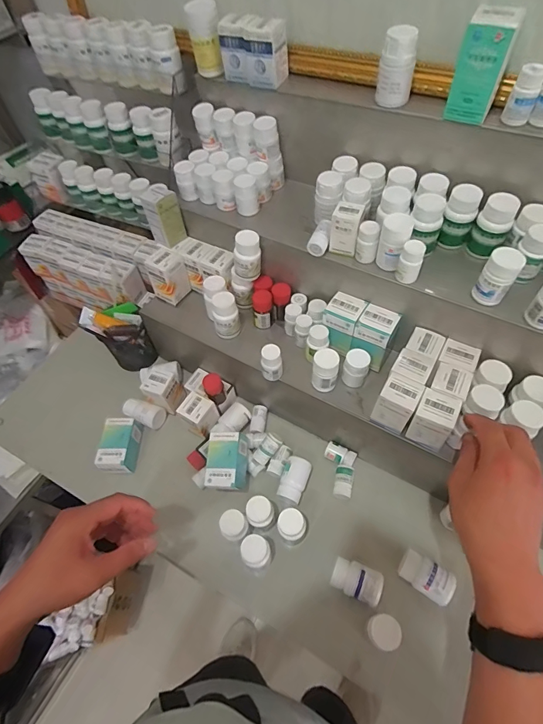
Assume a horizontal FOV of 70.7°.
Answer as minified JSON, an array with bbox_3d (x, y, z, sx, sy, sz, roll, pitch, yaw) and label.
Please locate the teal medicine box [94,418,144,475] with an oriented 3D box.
[{"bbox_3d":[-0.241,0.134,0.609,0.049,0.052,0.082,-2,57,3],"label":"teal medicine box"}]

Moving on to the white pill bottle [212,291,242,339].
[{"bbox_3d":[-0.067,-0.068,0.561,0.037,0.069,0.031,-10,56,-2],"label":"white pill bottle"}]

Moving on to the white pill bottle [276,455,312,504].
[{"bbox_3d":[0.033,0.175,0.566,0.037,0.033,0.060,22,61,18],"label":"white pill bottle"}]

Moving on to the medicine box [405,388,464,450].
[{"bbox_3d":[0.187,0.067,0.445,0.041,0.052,0.043,22,61,18],"label":"medicine box"}]

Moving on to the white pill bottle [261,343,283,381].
[{"bbox_3d":[0.000,0.001,0.515,0.027,0.048,0.027,-7,56,0],"label":"white pill bottle"}]

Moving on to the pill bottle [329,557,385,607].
[{"bbox_3d":[0.108,0.281,0.490,0.060,0.042,0.039,16,59,14],"label":"pill bottle"}]

